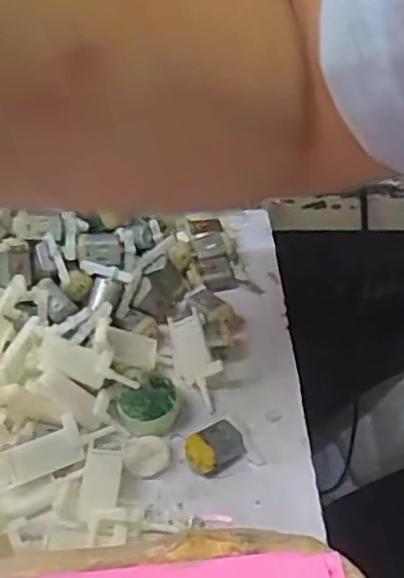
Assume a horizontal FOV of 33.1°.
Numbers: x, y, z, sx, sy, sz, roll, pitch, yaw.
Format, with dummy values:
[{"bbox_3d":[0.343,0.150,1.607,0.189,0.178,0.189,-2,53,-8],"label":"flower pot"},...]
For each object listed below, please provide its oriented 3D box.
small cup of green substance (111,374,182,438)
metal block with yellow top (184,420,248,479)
[{"bbox_3d":[-0.029,0.063,0.364,0.033,0.016,0.029,-11,45,-16],"label":"small cup of green substance"},{"bbox_3d":[0.006,0.081,0.346,0.029,0.017,0.018,-24,51,-28],"label":"metal block with yellow top"}]

